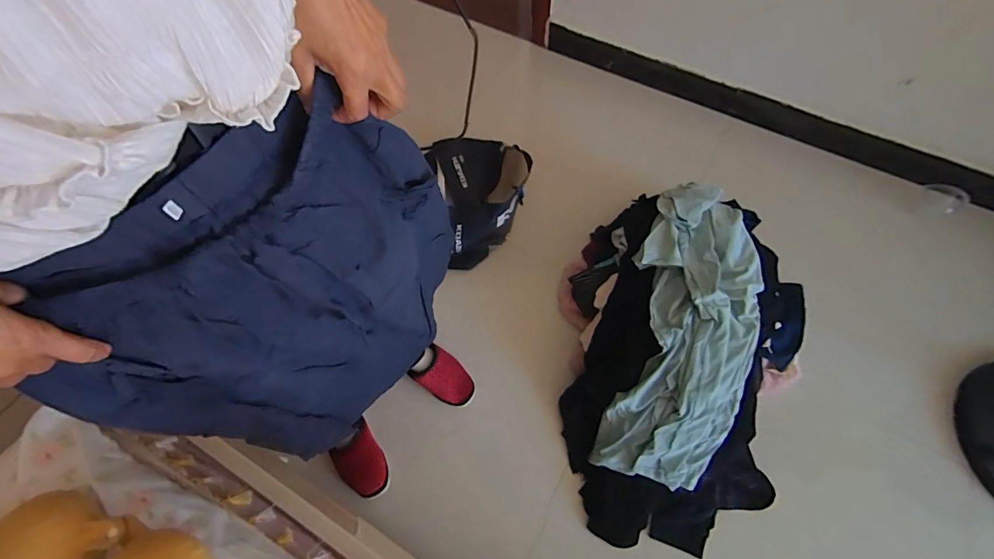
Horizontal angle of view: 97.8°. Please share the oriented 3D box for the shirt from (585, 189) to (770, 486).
[{"bbox_3d":[0.402,0.112,0.940,0.265,0.141,0.661,12,90,7],"label":"shirt"}]

